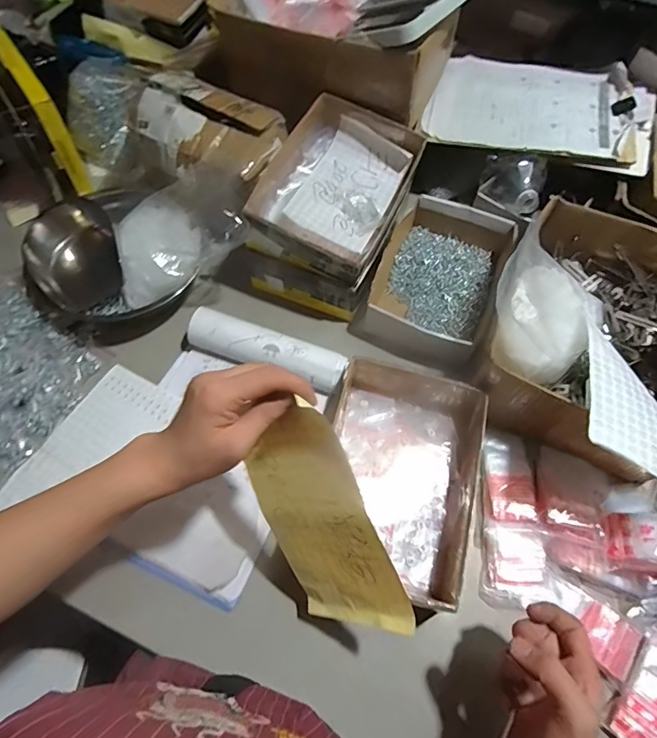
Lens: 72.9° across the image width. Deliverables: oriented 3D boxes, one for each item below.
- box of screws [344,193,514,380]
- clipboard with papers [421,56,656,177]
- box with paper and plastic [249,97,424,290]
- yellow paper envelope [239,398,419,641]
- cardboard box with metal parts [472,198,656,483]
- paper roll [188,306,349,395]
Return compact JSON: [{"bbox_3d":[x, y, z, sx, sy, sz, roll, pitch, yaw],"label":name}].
[{"bbox_3d":[0.163,-0.136,0.676,0.175,0.070,0.259,22,64,11],"label":"box of screws"},{"bbox_3d":[0.338,-0.417,0.716,0.349,0.036,0.228,12,63,6],"label":"clipboard with papers"},{"bbox_3d":[0.013,-0.251,0.638,0.178,0.085,0.254,22,64,11],"label":"box with paper and plastic"},{"bbox_3d":[-0.008,0.139,0.402,0.010,0.114,0.218,-35,107,-56],"label":"yellow paper envelope"},{"bbox_3d":[0.350,-0.051,0.580,0.266,0.099,0.319,24,65,12],"label":"cardboard box with metal parts"},{"bbox_3d":[-0.085,-0.022,0.607,0.223,0.045,0.058,20,64,10],"label":"paper roll"}]

